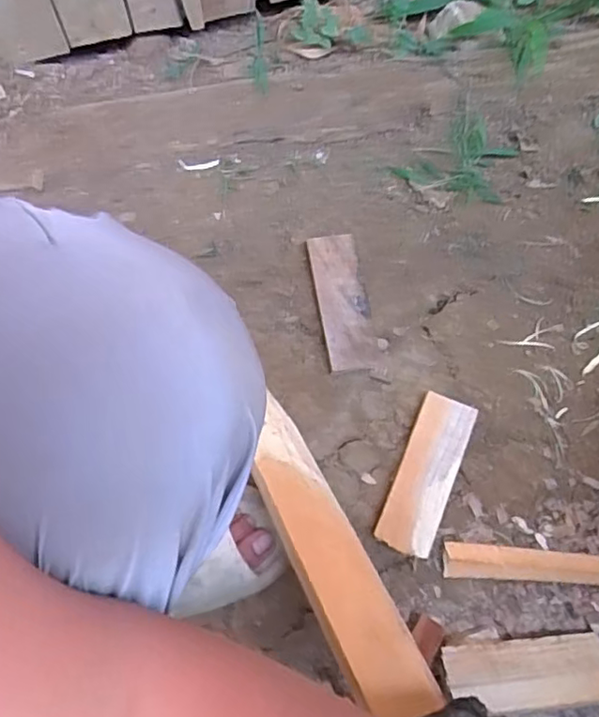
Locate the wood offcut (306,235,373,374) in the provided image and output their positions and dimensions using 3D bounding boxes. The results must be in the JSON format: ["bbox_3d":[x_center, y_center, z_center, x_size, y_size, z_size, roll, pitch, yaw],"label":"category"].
[{"bbox_3d":[0.051,-0.067,0.735,0.058,0.020,0.170,-9,71,-5],"label":"wood offcut"}]

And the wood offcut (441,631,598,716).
[{"bbox_3d":[0.223,0.303,0.588,0.163,0.011,0.062,-2,50,-9],"label":"wood offcut"}]

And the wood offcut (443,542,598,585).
[{"bbox_3d":[0.242,0.217,0.643,0.180,0.018,0.034,3,71,-1],"label":"wood offcut"}]

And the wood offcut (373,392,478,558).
[{"bbox_3d":[0.139,0.126,0.670,0.060,0.020,0.174,23,72,6],"label":"wood offcut"}]

